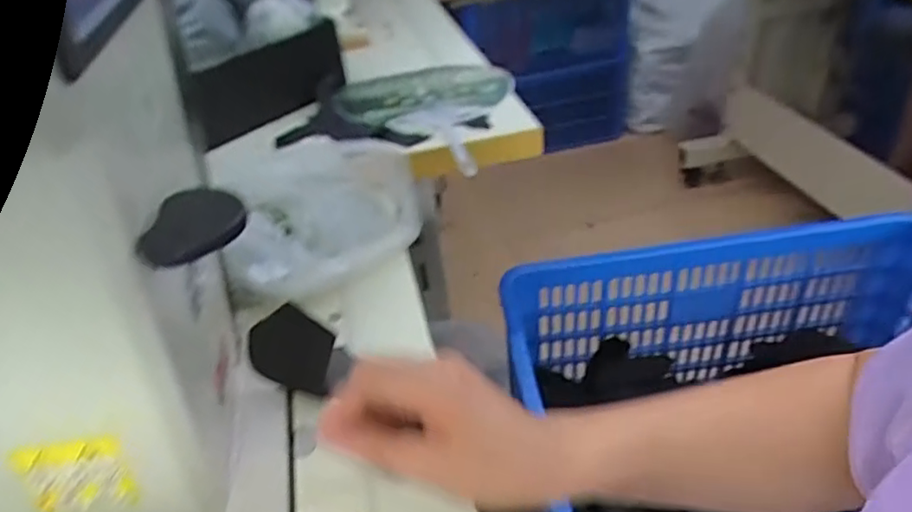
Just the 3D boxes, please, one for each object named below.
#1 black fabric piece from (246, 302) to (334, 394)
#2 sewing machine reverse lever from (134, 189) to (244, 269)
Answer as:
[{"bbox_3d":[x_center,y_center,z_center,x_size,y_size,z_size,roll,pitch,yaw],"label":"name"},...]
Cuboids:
[{"bbox_3d":[-0.124,0.067,0.462,0.067,0.068,0.005,17,25,12],"label":"black fabric piece"},{"bbox_3d":[-0.122,-0.016,0.298,0.044,0.007,0.054,-3,37,6],"label":"sewing machine reverse lever"}]

